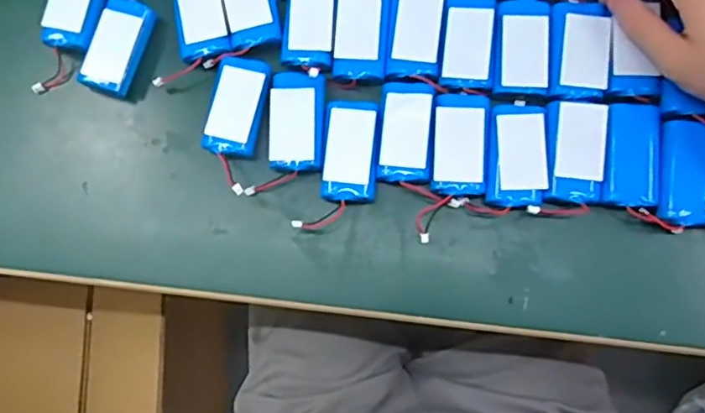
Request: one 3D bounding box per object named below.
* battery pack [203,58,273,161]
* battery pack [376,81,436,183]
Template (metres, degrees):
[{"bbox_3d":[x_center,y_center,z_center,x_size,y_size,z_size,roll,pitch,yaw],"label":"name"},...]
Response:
[{"bbox_3d":[-0.080,-0.071,0.417,0.038,0.016,0.068,11,79,5],"label":"battery pack"},{"bbox_3d":[0.036,-0.051,0.405,0.036,0.016,0.067,3,79,4],"label":"battery pack"}]

